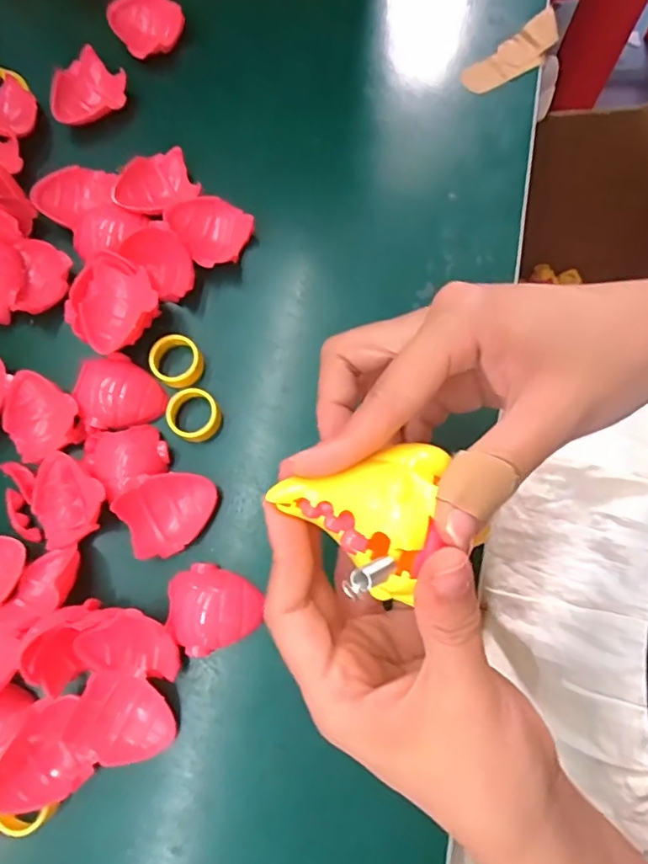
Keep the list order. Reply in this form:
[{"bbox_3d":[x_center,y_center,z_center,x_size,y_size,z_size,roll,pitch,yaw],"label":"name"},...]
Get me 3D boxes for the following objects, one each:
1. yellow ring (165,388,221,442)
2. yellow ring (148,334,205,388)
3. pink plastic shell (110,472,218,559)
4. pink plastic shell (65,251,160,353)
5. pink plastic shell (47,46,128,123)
[{"bbox_3d":[-0.064,-0.008,0.276,0.028,0.007,0.025,34,81,12],"label":"yellow ring"},{"bbox_3d":[-0.075,-0.036,0.282,0.027,0.008,0.025,-1,76,5],"label":"yellow ring"},{"bbox_3d":[-0.072,0.036,0.261,0.043,0.013,0.035,-30,76,-3],"label":"pink plastic shell"},{"bbox_3d":[-0.109,-0.065,0.283,0.040,0.015,0.046,31,84,-6],"label":"pink plastic shell"},{"bbox_3d":[-0.135,-0.197,0.316,0.045,0.014,0.034,-17,75,1],"label":"pink plastic shell"}]

